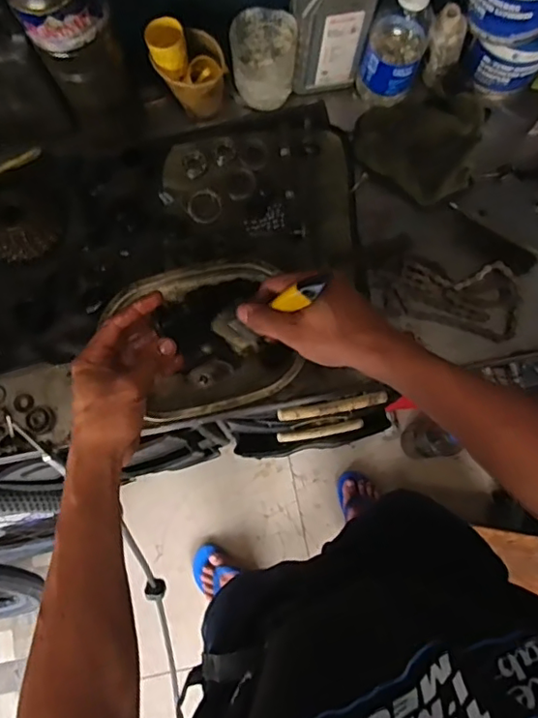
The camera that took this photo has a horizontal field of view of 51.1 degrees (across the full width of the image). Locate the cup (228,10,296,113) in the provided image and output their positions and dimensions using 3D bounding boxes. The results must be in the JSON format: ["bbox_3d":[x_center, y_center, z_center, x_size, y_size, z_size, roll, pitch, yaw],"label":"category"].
[{"bbox_3d":[-0.006,-0.333,0.636,0.068,0.090,0.063,0,78,0],"label":"cup"}]

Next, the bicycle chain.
[{"bbox_3d":[0.213,-0.073,0.625,0.133,0.025,0.074,16,78,3],"label":"bicycle chain"}]

